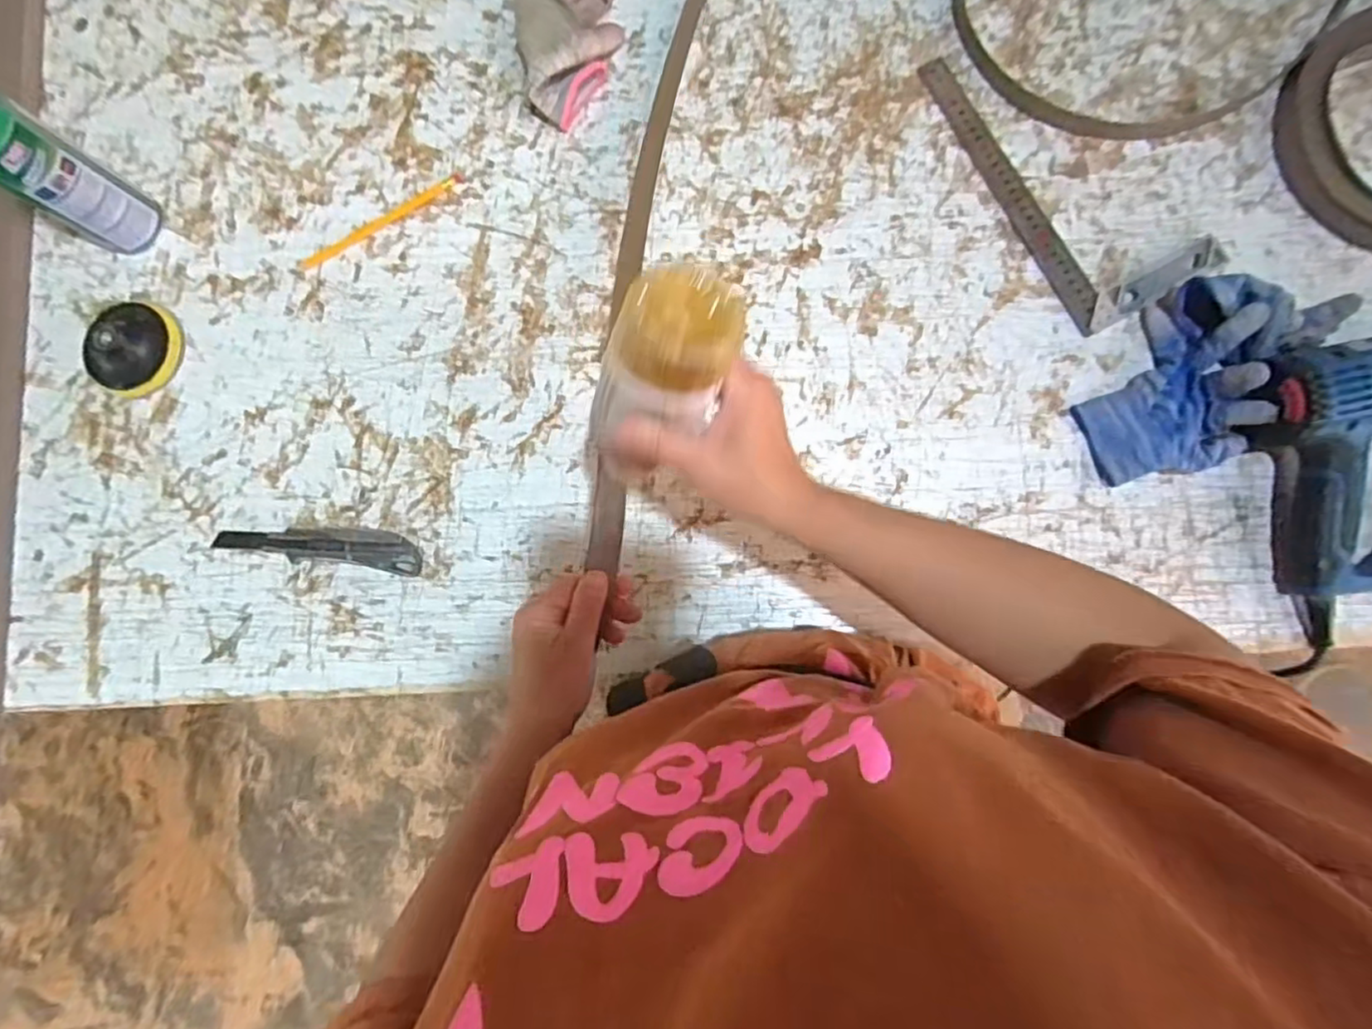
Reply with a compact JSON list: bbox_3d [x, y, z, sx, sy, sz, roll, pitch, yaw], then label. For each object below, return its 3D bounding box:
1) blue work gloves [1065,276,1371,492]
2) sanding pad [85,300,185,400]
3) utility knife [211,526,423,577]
[{"bbox_3d":[0.417,-0.112,0.528,0.119,0.055,0.211,36,86,8],"label":"blue work gloves"},{"bbox_3d":[-0.491,-0.148,0.583,0.078,0.028,0.084,24,86,5],"label":"sanding pad"},{"bbox_3d":[-0.317,0.025,0.564,0.180,0.013,0.034,6,82,5],"label":"utility knife"}]

